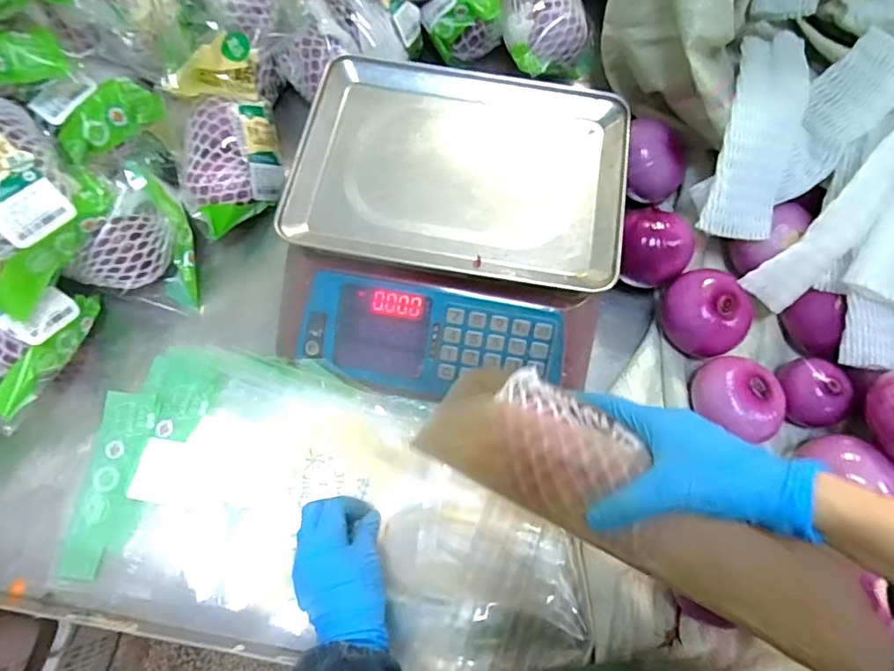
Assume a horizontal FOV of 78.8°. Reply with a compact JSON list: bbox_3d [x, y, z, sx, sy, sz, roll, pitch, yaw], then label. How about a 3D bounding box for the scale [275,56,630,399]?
[{"bbox_3d":[0.007,-0.118,0.573,0.318,0.092,0.334,9,70,3],"label":"scale"}]

